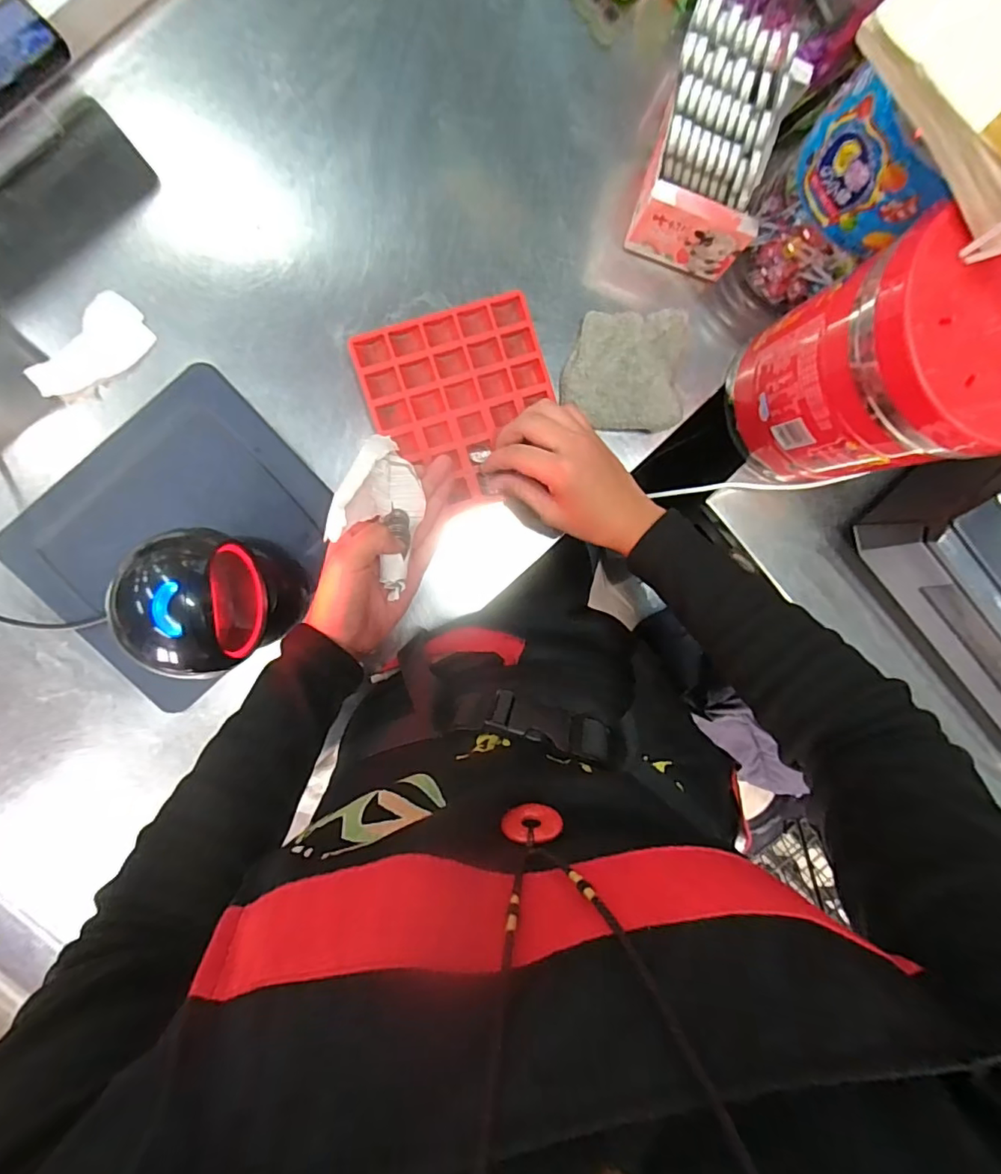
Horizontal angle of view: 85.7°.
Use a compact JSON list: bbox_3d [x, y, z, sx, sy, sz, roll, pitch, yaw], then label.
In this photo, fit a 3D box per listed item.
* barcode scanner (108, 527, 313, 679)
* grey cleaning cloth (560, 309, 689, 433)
[{"bbox_3d":[-0.195,0.008,0.388,0.085,0.154,0.090,-1,95,-7],"label":"barcode scanner"},{"bbox_3d":[0.109,-0.191,0.469,0.104,0.031,0.105,1,95,-7],"label":"grey cleaning cloth"}]

